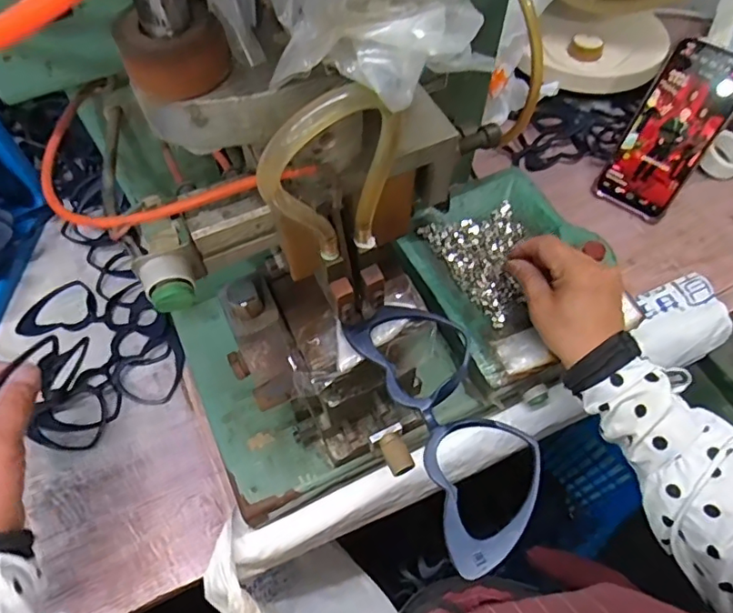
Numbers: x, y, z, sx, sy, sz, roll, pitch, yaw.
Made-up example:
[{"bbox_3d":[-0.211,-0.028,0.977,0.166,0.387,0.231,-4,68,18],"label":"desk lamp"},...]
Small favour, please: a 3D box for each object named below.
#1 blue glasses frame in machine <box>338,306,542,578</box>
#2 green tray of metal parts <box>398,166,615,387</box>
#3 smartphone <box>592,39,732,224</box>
[{"bbox_3d":[0.043,0.055,0.282,0.060,0.015,0.143,-21,63,-11],"label":"blue glasses frame in machine"},{"bbox_3d":[0.128,-0.037,0.482,0.156,0.020,0.182,-24,63,-12],"label":"green tray of metal parts"},{"bbox_3d":[0.301,-0.169,0.540,0.075,0.166,0.015,32,39,17],"label":"smartphone"}]

